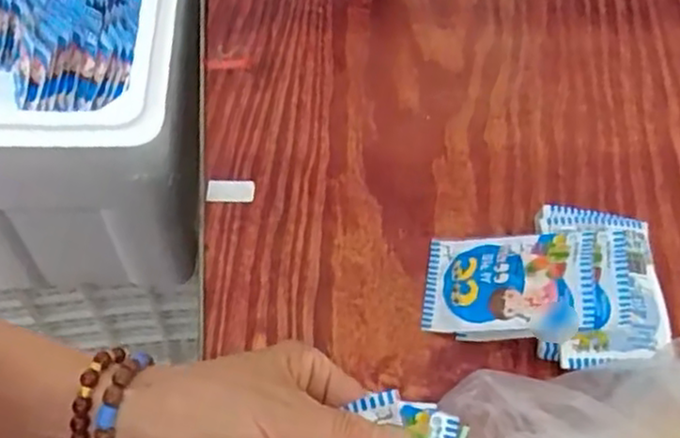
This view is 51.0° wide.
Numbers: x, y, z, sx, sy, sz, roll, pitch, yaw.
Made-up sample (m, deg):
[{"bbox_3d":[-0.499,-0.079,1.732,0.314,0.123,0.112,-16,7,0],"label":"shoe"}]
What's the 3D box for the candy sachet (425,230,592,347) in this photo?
[{"bbox_3d":[0.103,0.040,0.445,0.103,0.011,0.067,-6,58,29],"label":"candy sachet"}]

